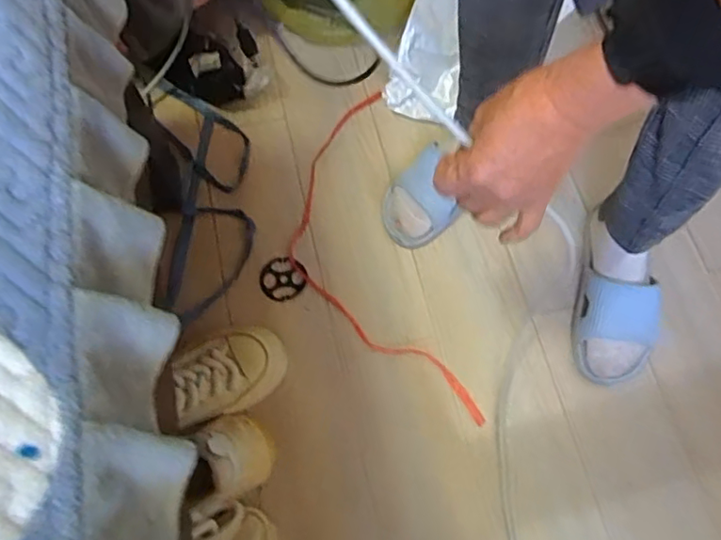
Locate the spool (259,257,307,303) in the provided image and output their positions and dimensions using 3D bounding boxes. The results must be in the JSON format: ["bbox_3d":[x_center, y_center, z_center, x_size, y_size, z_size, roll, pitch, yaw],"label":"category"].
[{"bbox_3d":[-0.105,0.013,0.761,0.061,0.006,0.062,1,73,-2],"label":"spool"}]

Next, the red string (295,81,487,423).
[{"bbox_3d":[0.000,-0.018,0.774,0.185,0.008,0.499,-14,74,-6],"label":"red string"}]

